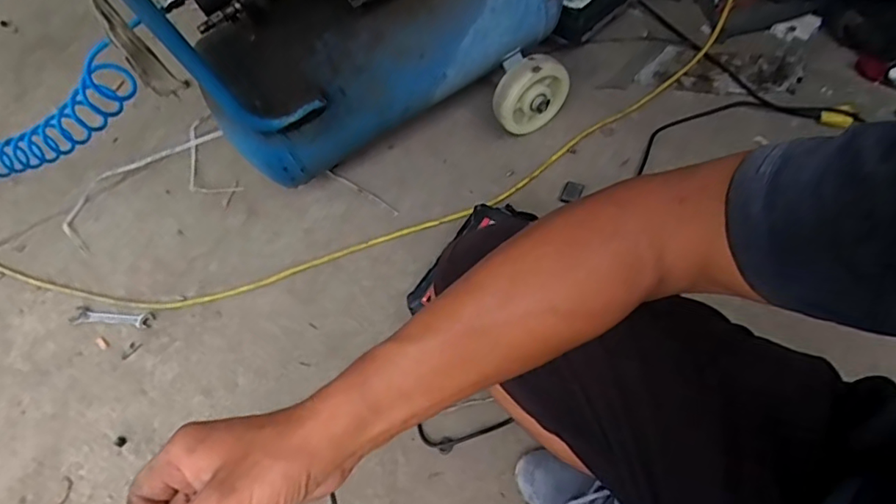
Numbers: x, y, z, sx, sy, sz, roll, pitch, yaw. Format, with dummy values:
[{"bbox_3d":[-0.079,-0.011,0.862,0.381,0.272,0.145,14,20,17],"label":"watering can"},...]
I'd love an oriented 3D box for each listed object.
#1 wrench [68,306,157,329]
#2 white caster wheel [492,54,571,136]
[{"bbox_3d":[-0.550,0.108,0.901,0.144,0.006,0.030,4,57,7],"label":"wrench"},{"bbox_3d":[0.133,-0.256,0.884,0.109,0.124,0.046,-19,59,-1],"label":"white caster wheel"}]

